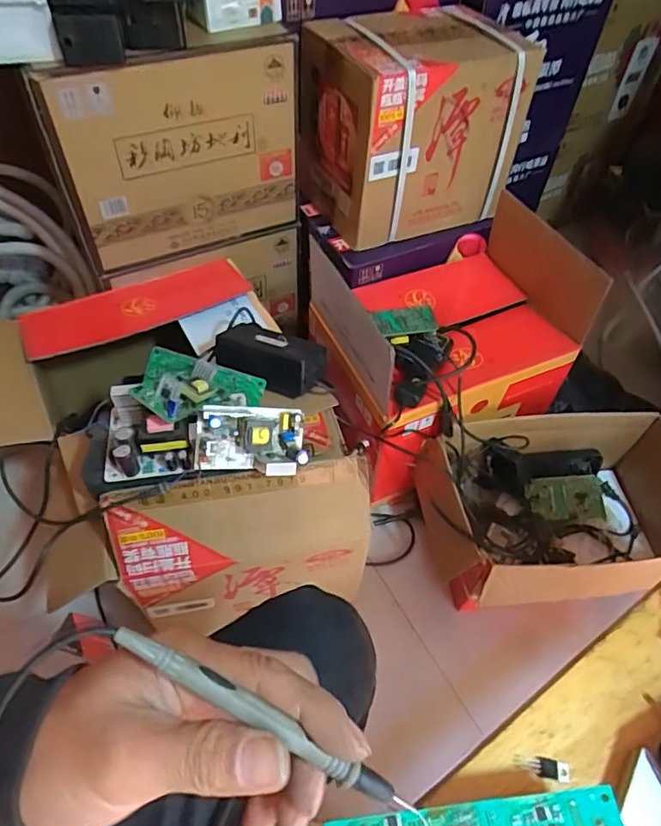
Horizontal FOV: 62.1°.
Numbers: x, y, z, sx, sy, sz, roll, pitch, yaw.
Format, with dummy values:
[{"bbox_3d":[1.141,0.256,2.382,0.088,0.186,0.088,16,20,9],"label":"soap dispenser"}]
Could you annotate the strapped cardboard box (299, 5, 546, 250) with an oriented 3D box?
[{"bbox_3d":[0.138,-0.497,0.968,0.345,0.286,0.214,-15,55,-14],"label":"strapped cardboard box"}]

